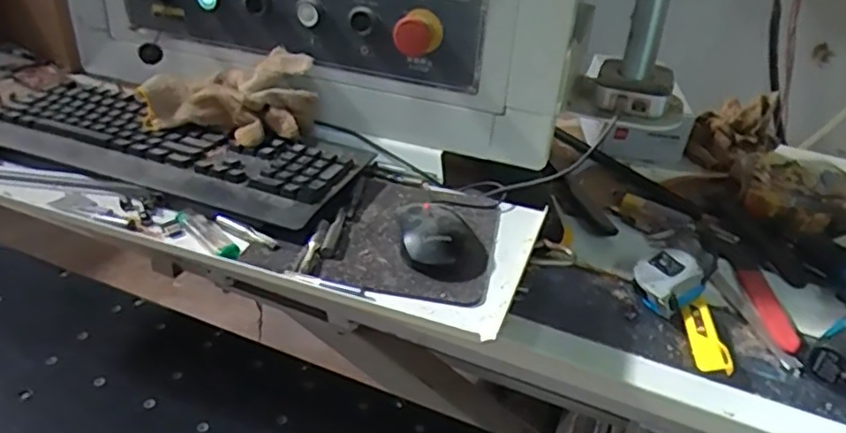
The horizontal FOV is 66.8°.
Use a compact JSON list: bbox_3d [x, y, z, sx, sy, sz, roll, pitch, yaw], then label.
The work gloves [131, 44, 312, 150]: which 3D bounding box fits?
[{"bbox_3d":[-0.220,-0.142,0.725,0.196,0.082,0.100,4,33,-3],"label":"work gloves"}]

